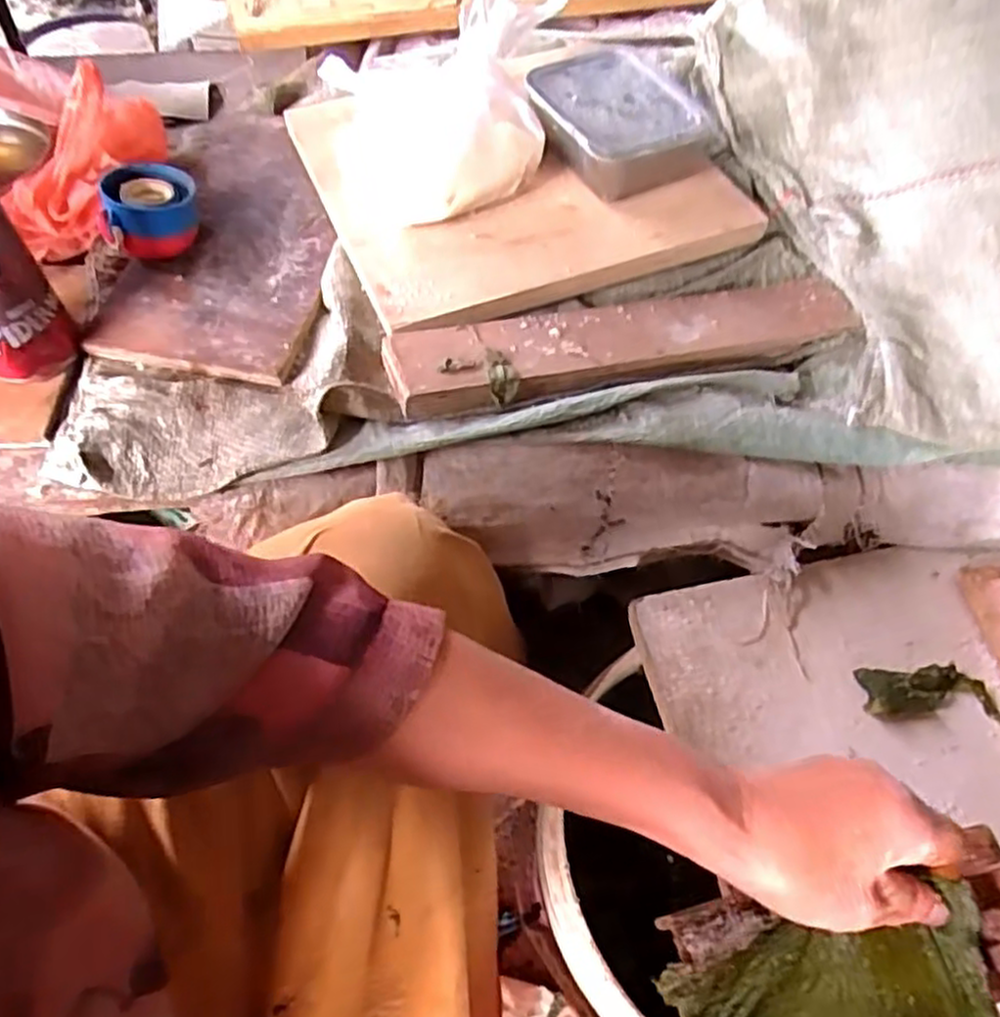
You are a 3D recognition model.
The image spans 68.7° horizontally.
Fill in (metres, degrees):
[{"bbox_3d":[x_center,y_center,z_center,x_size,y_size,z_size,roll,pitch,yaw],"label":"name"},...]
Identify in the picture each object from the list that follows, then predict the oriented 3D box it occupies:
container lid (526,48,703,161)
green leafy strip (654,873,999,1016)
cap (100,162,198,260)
[{"bbox_3d":[0.086,-0.311,0.561,0.099,0.015,0.127,-20,62,-15],"label":"container lid"},{"bbox_3d":[0.146,0.243,0.341,0.168,0.023,0.080,-29,57,23],"label":"green leafy strip"},{"bbox_3d":[-0.263,-0.225,0.561,0.060,0.049,0.060,1,58,-2],"label":"cap"}]

